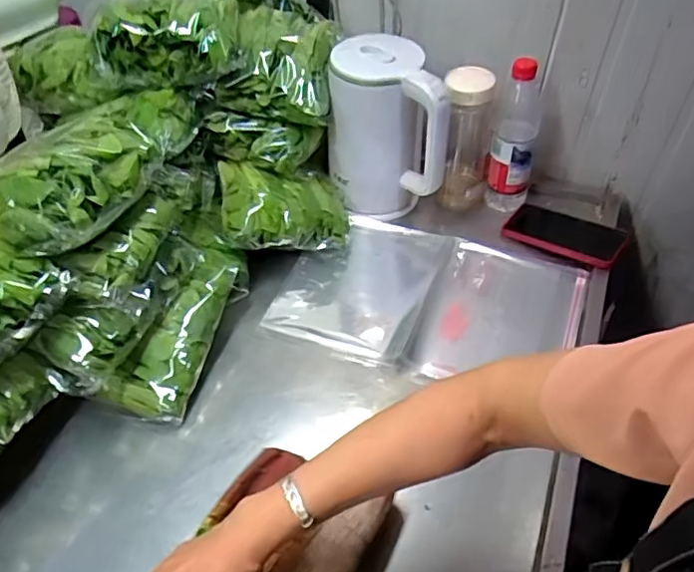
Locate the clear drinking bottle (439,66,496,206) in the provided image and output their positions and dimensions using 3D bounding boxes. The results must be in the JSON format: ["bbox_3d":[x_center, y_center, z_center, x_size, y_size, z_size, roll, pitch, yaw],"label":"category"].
[{"bbox_3d":[0.173,-0.205,0.856,0.077,0.221,0.077,7,46,8],"label":"clear drinking bottle"}]

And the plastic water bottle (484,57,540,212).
[{"bbox_3d":[0.244,-0.212,0.830,0.062,0.228,0.060,14,48,15],"label":"plastic water bottle"}]

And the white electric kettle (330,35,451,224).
[{"bbox_3d":[0.063,-0.223,0.850,0.169,0.227,0.108,9,47,10],"label":"white electric kettle"}]

